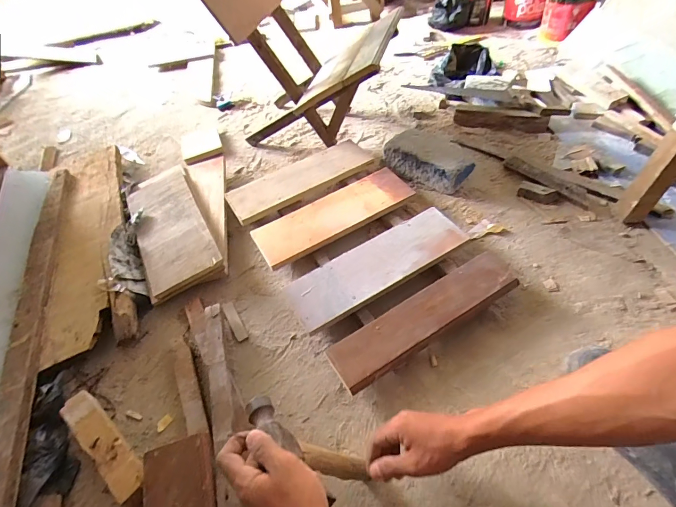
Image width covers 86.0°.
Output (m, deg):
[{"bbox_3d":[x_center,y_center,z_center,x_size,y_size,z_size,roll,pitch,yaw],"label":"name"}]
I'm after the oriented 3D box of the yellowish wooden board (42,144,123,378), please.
[{"bbox_3d":[-0.564,-0.051,0.821,0.138,0.017,0.622,-21,53,-6],"label":"yellowish wooden board"}]

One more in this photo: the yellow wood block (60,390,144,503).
[{"bbox_3d":[-0.344,0.284,0.542,0.184,0.051,0.044,31,59,27],"label":"yellow wood block"}]

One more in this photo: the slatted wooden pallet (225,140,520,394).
[{"bbox_3d":[0.031,-0.033,0.751,0.349,0.055,0.537,-27,53,-16],"label":"slatted wooden pallet"}]

